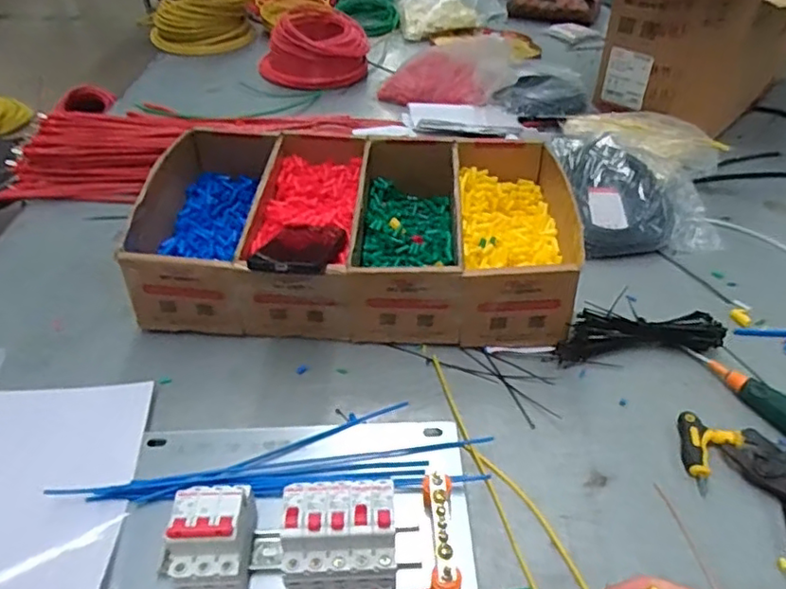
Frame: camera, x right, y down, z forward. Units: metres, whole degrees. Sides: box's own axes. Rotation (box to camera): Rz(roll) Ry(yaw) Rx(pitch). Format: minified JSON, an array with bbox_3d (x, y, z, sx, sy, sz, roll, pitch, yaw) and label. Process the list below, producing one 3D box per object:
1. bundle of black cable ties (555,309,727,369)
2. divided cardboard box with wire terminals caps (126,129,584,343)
[{"bbox_3d":[0.283,0.048,0.716,0.187,0.042,0.056,-1,41,-4],"label":"bundle of black cable ties"},{"bbox_3d":[-0.042,-0.092,0.798,0.517,0.106,0.343,2,41,0],"label":"divided cardboard box with wire terminals caps"}]

